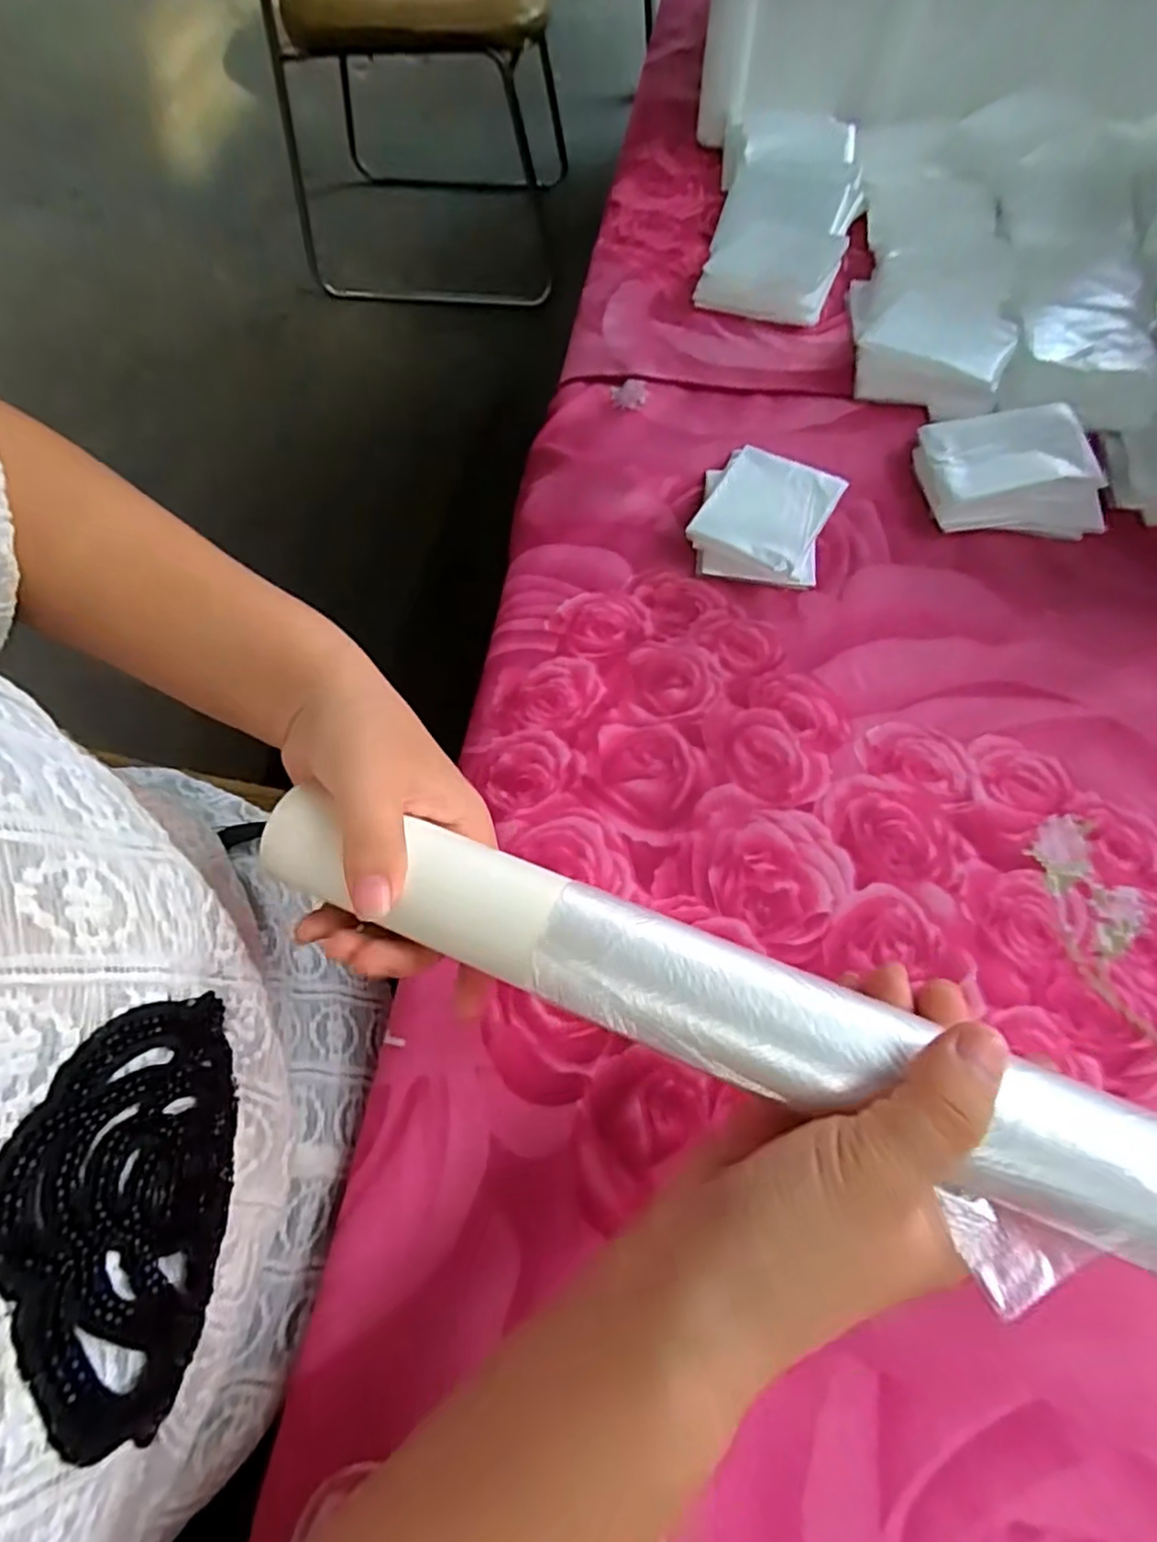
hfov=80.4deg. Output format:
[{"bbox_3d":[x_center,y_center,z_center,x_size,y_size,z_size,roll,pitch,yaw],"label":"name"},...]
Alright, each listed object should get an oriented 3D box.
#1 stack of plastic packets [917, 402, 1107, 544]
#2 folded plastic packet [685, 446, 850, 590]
[{"bbox_3d":[0.251,-0.174,0.402,0.091,0.035,0.068,1,66,1],"label":"stack of plastic packets"},{"bbox_3d":[0.107,-0.148,0.397,0.075,0.027,0.081,16,67,8],"label":"folded plastic packet"}]

